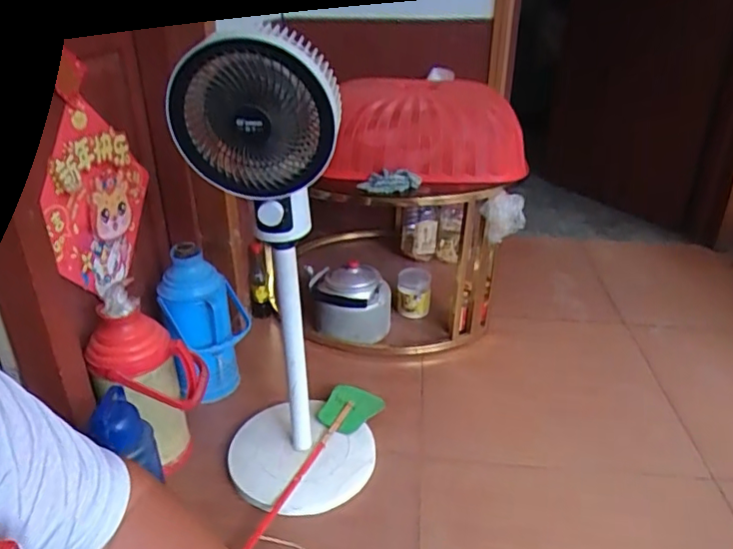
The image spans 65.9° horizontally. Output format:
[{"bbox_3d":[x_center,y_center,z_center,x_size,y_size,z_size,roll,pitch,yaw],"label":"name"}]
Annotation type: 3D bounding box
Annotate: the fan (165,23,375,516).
[{"bbox_3d":[-0.129,0.043,0.963,0.277,0.808,0.292,1,28,0],"label":"fan"}]

